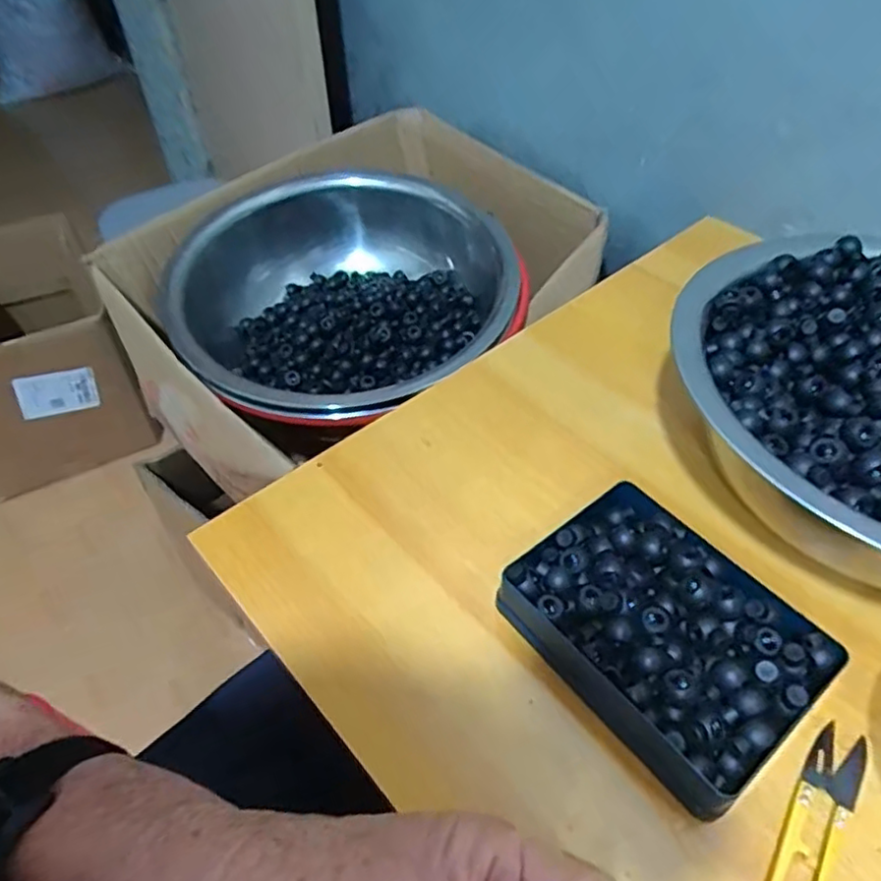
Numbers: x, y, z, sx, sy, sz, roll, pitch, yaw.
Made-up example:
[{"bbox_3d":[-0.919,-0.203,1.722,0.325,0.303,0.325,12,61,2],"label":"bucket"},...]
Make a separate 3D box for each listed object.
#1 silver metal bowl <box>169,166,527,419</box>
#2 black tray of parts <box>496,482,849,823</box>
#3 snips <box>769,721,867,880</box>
[{"bbox_3d":[-0.092,-0.141,0.646,0.315,0.105,0.312,0,48,0],"label":"silver metal bowl"},{"bbox_3d":[0.115,0.099,0.339,0.113,0.037,0.145,-32,55,-25],"label":"black tray of parts"},{"bbox_3d":[0.170,0.174,0.290,0.022,0.009,0.105,31,55,25],"label":"snips"}]

